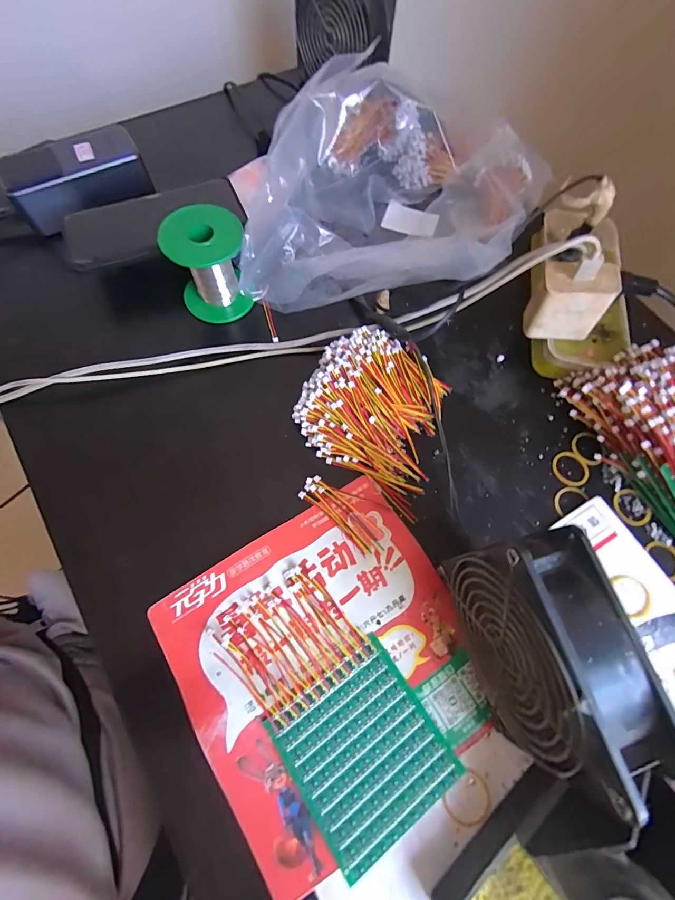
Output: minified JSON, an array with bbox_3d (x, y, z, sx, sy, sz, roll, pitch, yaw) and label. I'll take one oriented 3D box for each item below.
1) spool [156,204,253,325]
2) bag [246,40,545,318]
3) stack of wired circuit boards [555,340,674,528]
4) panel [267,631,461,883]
[{"bbox_3d":[-0.114,-0.165,0.342,0.065,0.073,0.060,1,70,-1],"label":"spool"},{"bbox_3d":[0.054,-0.264,0.374,0.334,0.107,0.189,-18,72,-8],"label":"bag"},{"bbox_3d":[0.282,-0.008,0.304,0.082,0.074,0.187,-36,75,-13],"label":"stack of wired circuit boards"},{"bbox_3d":[0.018,0.198,0.252,0.092,0.007,0.097,-32,74,-12],"label":"panel"}]

